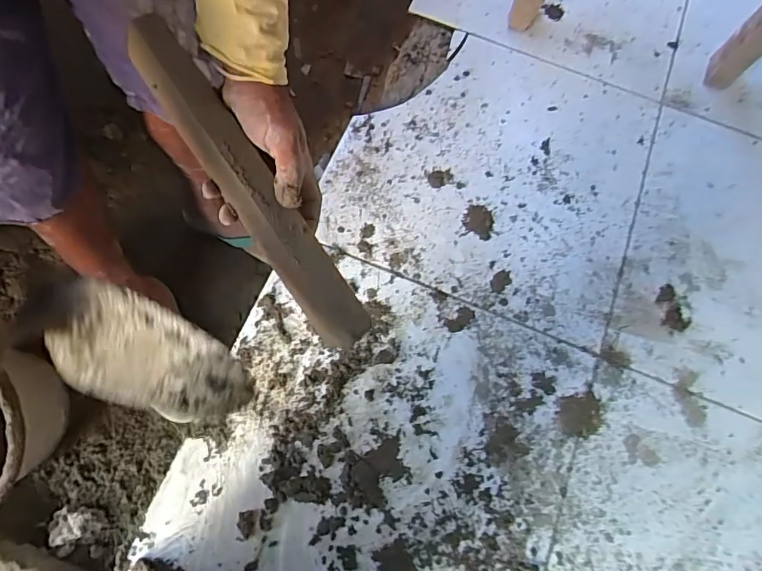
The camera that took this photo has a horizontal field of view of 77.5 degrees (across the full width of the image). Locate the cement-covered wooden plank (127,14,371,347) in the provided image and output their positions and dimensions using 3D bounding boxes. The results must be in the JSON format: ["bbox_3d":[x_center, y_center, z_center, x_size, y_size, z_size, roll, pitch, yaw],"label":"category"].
[{"bbox_3d":[-0.116,-0.084,0.428,0.046,0.044,0.320,-34,94,-12],"label":"cement-covered wooden plank"}]

